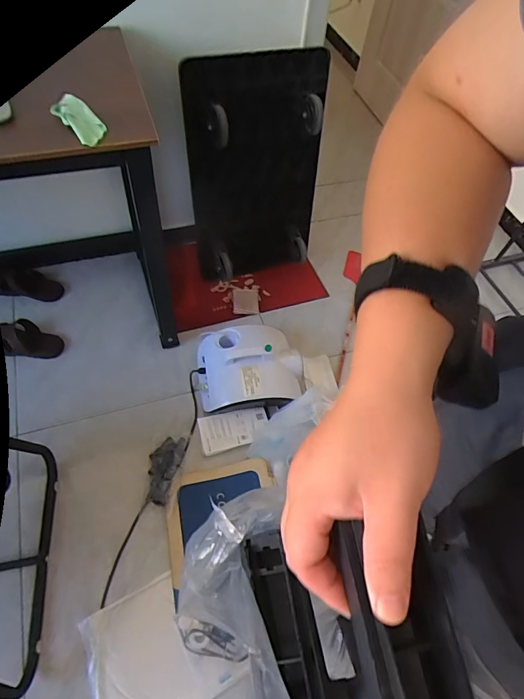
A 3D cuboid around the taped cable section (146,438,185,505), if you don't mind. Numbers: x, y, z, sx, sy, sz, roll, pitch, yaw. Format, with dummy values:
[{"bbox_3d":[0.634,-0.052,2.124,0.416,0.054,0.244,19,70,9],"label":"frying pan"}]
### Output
[{"bbox_3d":[-0.262,0.315,1.110,0.081,0.033,0.181,9,56,0],"label":"taped cable section"}]

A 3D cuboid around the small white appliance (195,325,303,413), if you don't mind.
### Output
[{"bbox_3d":[-0.034,0.051,1.246,0.309,0.144,0.245,-5,57,-9],"label":"small white appliance"}]

